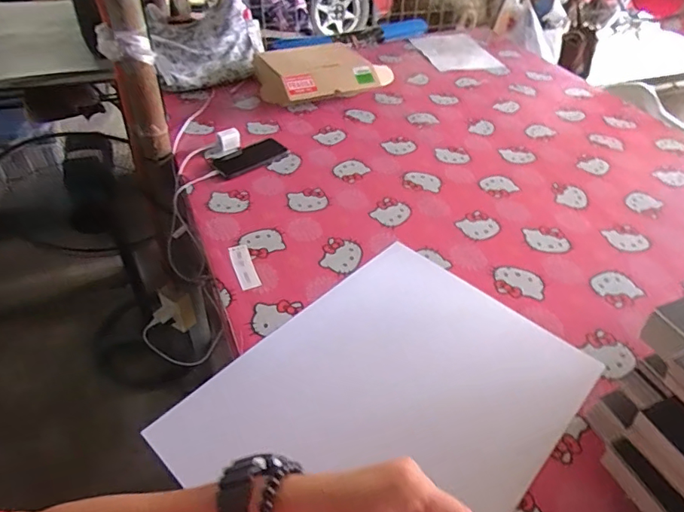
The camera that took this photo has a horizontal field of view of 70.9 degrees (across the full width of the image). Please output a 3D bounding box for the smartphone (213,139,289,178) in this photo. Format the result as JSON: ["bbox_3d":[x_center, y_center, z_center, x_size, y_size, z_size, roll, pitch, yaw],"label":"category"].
[{"bbox_3d":[-0.195,-0.211,1.041,0.159,0.015,0.081,-29,51,-31],"label":"smartphone"}]

